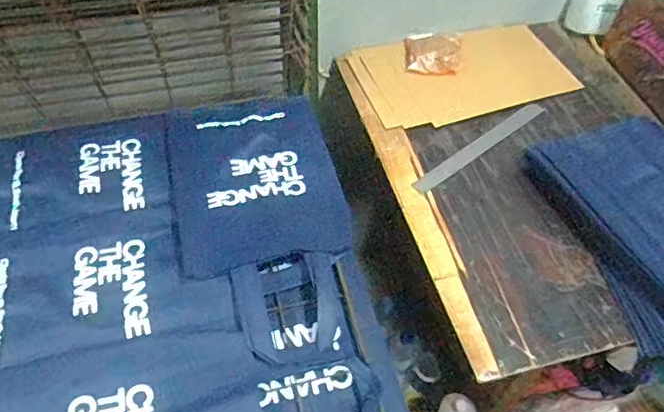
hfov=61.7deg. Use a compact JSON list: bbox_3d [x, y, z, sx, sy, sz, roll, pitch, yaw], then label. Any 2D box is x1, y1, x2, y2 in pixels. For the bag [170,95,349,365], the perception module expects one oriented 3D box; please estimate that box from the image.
[{"bbox_3d":[-0.101,0.005,0.812,0.245,0.021,0.451,-11,53,-10],"label":"bag"}]

